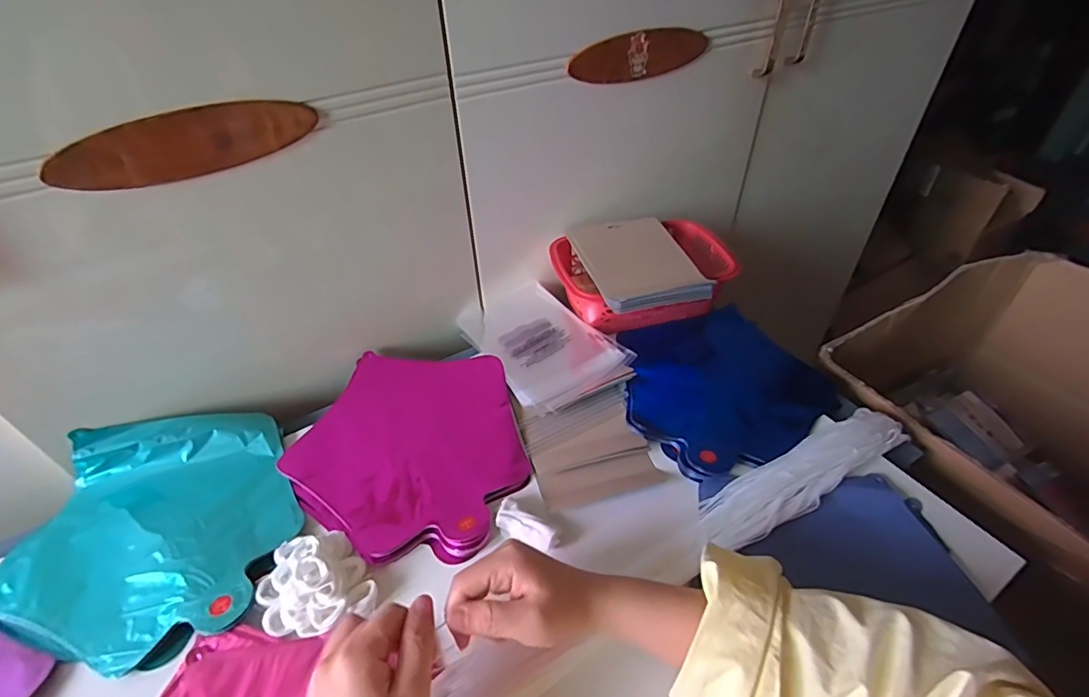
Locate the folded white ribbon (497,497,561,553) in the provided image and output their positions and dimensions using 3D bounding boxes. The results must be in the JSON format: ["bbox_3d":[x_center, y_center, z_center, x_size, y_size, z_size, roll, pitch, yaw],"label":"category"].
[{"bbox_3d":[-0.016,0.153,0.441,0.057,0.016,0.025,22,48,25],"label":"folded white ribbon"}]

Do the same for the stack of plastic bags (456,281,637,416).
[{"bbox_3d":[-0.013,-0.014,0.617,0.129,0.020,0.221,-26,47,-24],"label":"stack of plastic bags"}]

